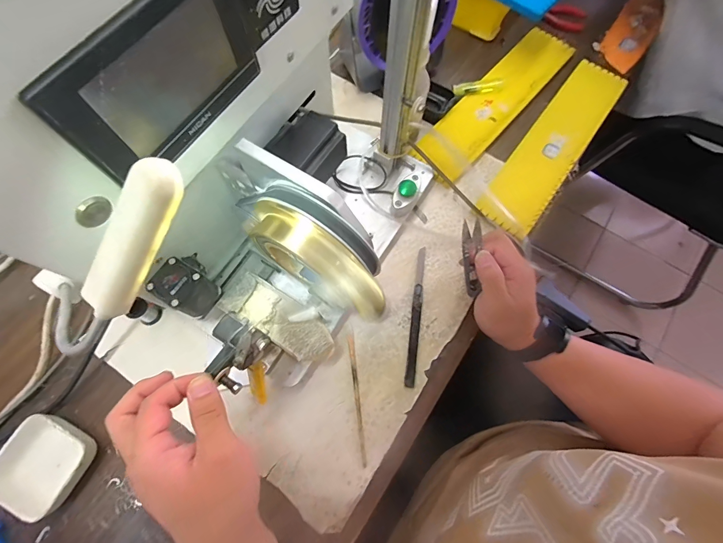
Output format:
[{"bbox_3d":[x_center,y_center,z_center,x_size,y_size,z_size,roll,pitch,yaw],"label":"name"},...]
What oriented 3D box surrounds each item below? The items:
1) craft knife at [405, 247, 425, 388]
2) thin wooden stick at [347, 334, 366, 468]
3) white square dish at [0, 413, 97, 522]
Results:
[{"bbox_3d":[0.070,0.053,0.437,0.014,0.009,0.177,8,72,2],"label":"craft knife"},{"bbox_3d":[-0.006,0.148,0.405,0.007,0.004,0.145,-7,72,-3],"label":"thin wooden stick"},{"bbox_3d":[-0.337,0.207,0.367,0.081,0.035,0.086,27,74,8],"label":"white square dish"}]

